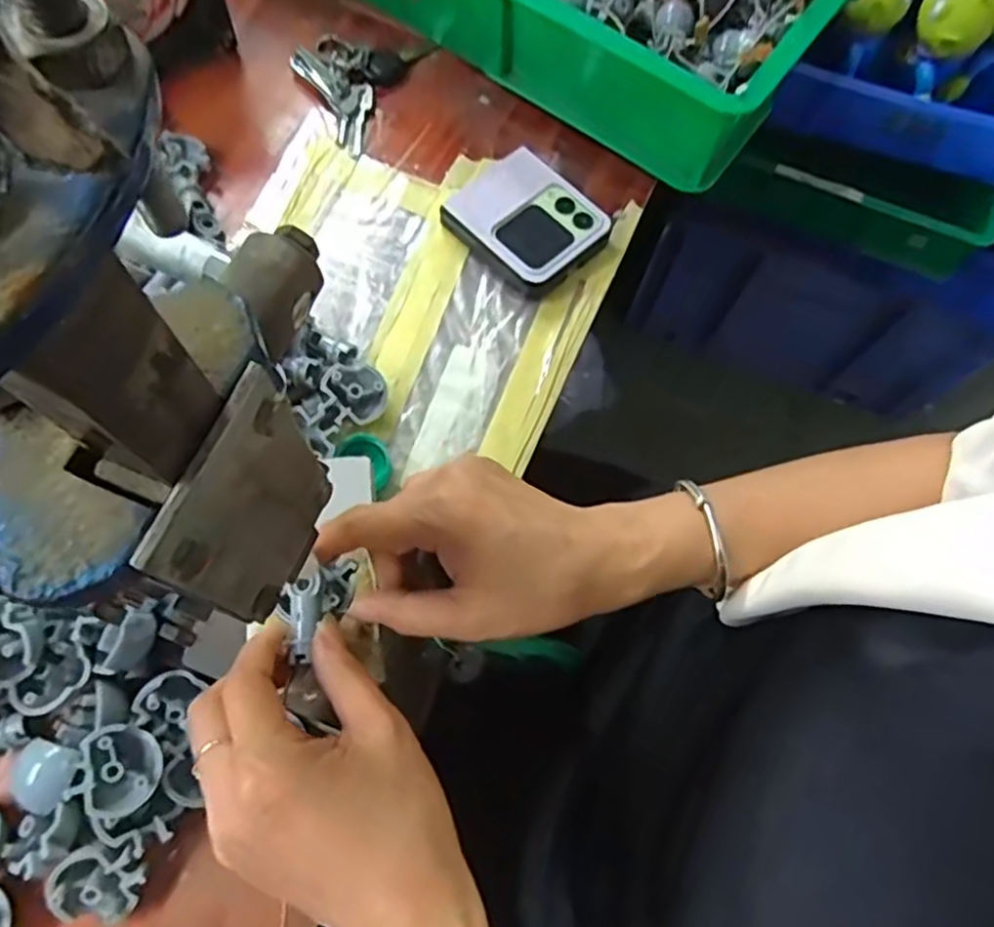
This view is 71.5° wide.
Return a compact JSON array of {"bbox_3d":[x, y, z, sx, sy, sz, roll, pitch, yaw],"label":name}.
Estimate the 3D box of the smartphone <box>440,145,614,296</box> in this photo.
[{"bbox_3d":[0.017,-0.158,0.445,0.092,0.020,0.076,43,73,13],"label":"smartphone"}]

